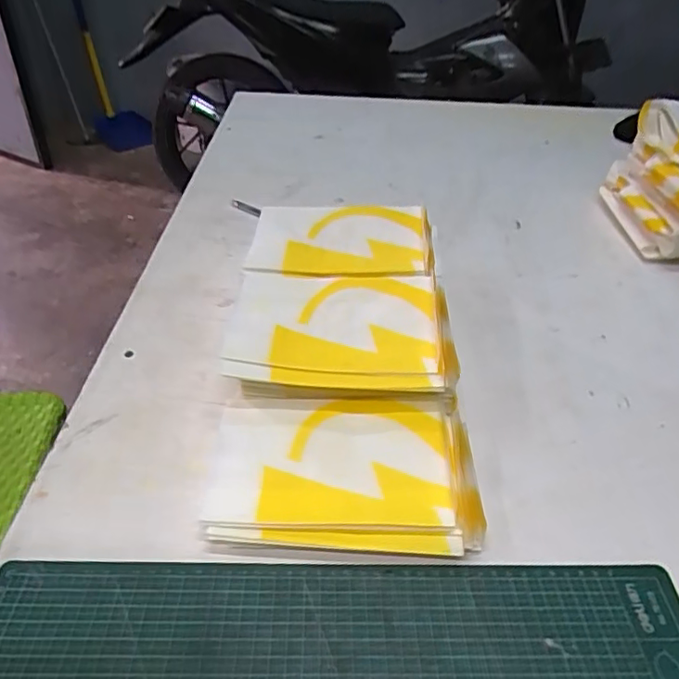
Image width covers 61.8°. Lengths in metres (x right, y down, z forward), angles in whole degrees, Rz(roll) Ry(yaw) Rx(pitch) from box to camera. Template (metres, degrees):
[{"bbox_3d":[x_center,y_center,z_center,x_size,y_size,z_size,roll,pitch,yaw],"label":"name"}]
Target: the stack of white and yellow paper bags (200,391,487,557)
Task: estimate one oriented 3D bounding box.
[{"bbox_3d":[0.004,0.097,0.424,0.195,0.033,0.120,3,39,-2],"label":"stack of white and yellow paper bags"}]

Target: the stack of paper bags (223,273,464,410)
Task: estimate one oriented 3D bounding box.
[{"bbox_3d":[-0.002,0.003,0.505,0.185,0.072,0.128,4,39,0],"label":"stack of paper bags"}]

